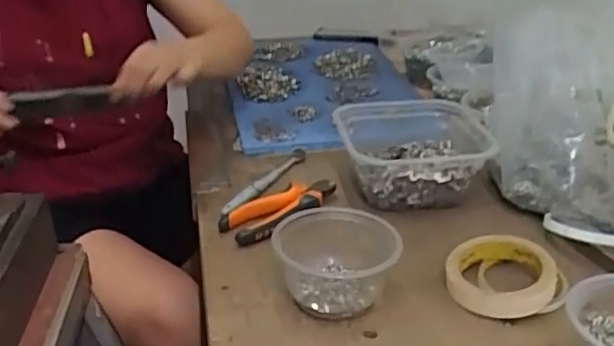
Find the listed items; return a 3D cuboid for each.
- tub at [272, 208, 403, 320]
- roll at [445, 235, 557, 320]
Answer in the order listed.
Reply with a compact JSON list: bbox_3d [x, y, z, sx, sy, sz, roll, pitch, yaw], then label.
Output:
[{"bbox_3d":[0.030,0.082,0.595,0.102,0.062,0.112,0,27,0],"label":"tub"},{"bbox_3d":[0.184,0.095,0.610,0.094,0.031,0.092,-3,28,2],"label":"roll"}]

